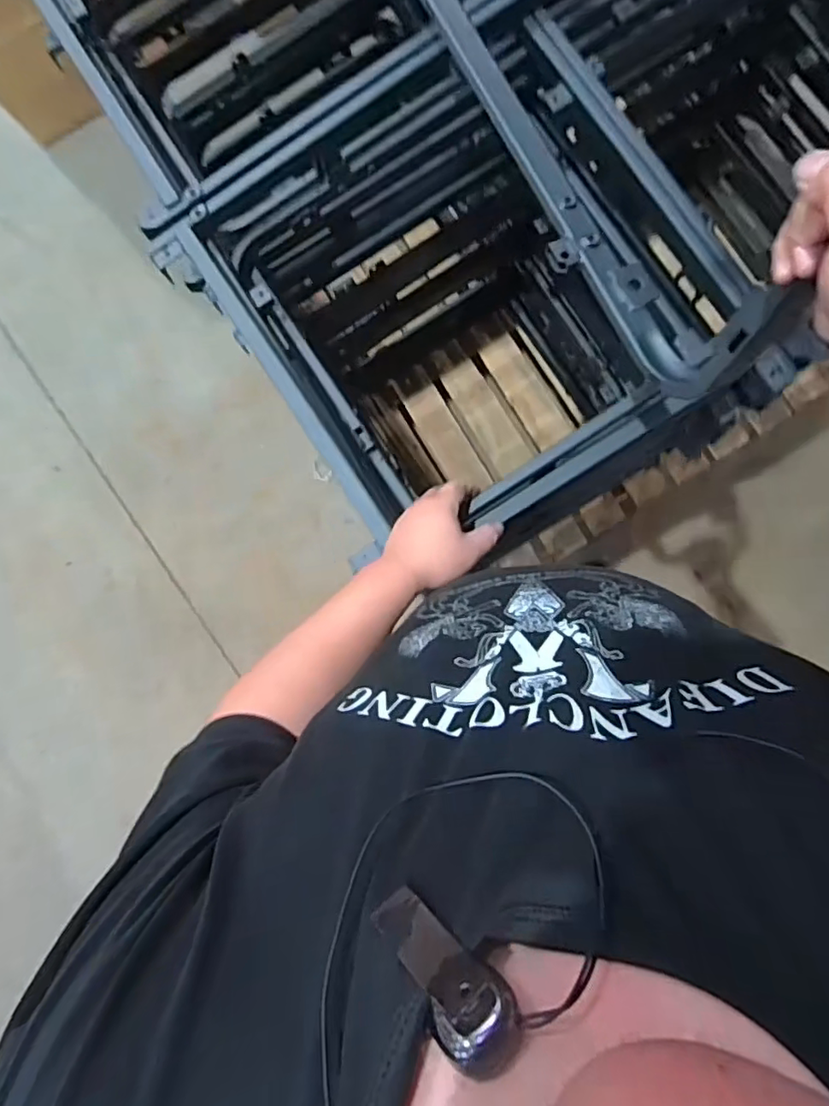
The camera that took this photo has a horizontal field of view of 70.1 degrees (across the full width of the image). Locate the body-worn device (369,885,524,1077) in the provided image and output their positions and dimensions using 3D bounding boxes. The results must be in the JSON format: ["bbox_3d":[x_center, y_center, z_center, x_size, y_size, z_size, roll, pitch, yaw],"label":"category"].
[{"bbox_3d":[0.009,0.133,0.187,0.056,0.015,0.021,34,90,42],"label":"body-worn device"}]

